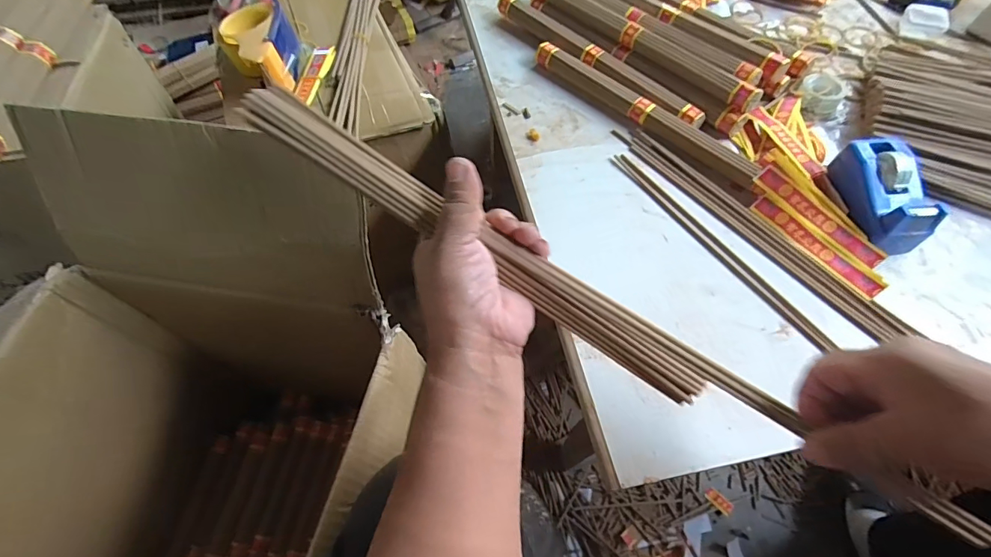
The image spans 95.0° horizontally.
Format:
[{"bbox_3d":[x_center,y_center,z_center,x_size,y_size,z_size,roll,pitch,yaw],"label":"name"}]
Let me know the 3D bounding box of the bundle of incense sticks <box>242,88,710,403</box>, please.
[{"bbox_3d":[-0.012,-0.022,0.273,0.311,0.026,0.026,33,65,2],"label":"bundle of incense sticks"}]

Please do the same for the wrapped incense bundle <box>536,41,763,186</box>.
[{"bbox_3d":[0.161,-0.191,0.508,0.030,0.024,0.288,-40,66,-19],"label":"wrapped incense bundle"}]

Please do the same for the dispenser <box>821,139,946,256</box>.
[{"bbox_3d":[0.359,-0.077,0.418,0.056,0.052,0.105,-6,59,-1],"label":"dispenser"}]

